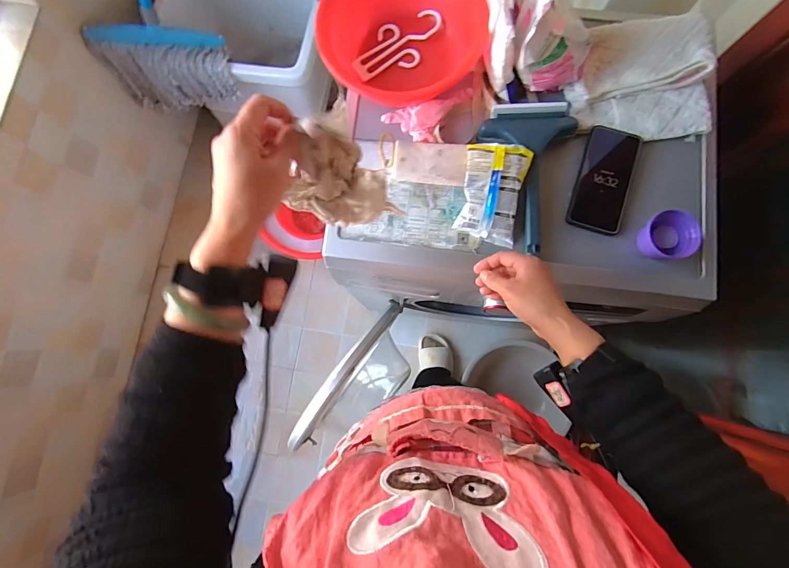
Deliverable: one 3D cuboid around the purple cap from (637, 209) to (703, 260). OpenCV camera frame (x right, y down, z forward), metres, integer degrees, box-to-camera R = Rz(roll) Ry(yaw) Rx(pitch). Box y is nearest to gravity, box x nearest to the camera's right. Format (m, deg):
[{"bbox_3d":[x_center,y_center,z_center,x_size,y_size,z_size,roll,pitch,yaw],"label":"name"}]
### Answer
[{"bbox_3d":[0.387,-0.065,0.550,0.072,0.049,0.067,0,81,1],"label":"purple cap"}]

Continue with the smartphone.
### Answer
[{"bbox_3d":[0.321,-0.162,0.583,0.080,0.018,0.164,16,86,10],"label":"smartphone"}]

